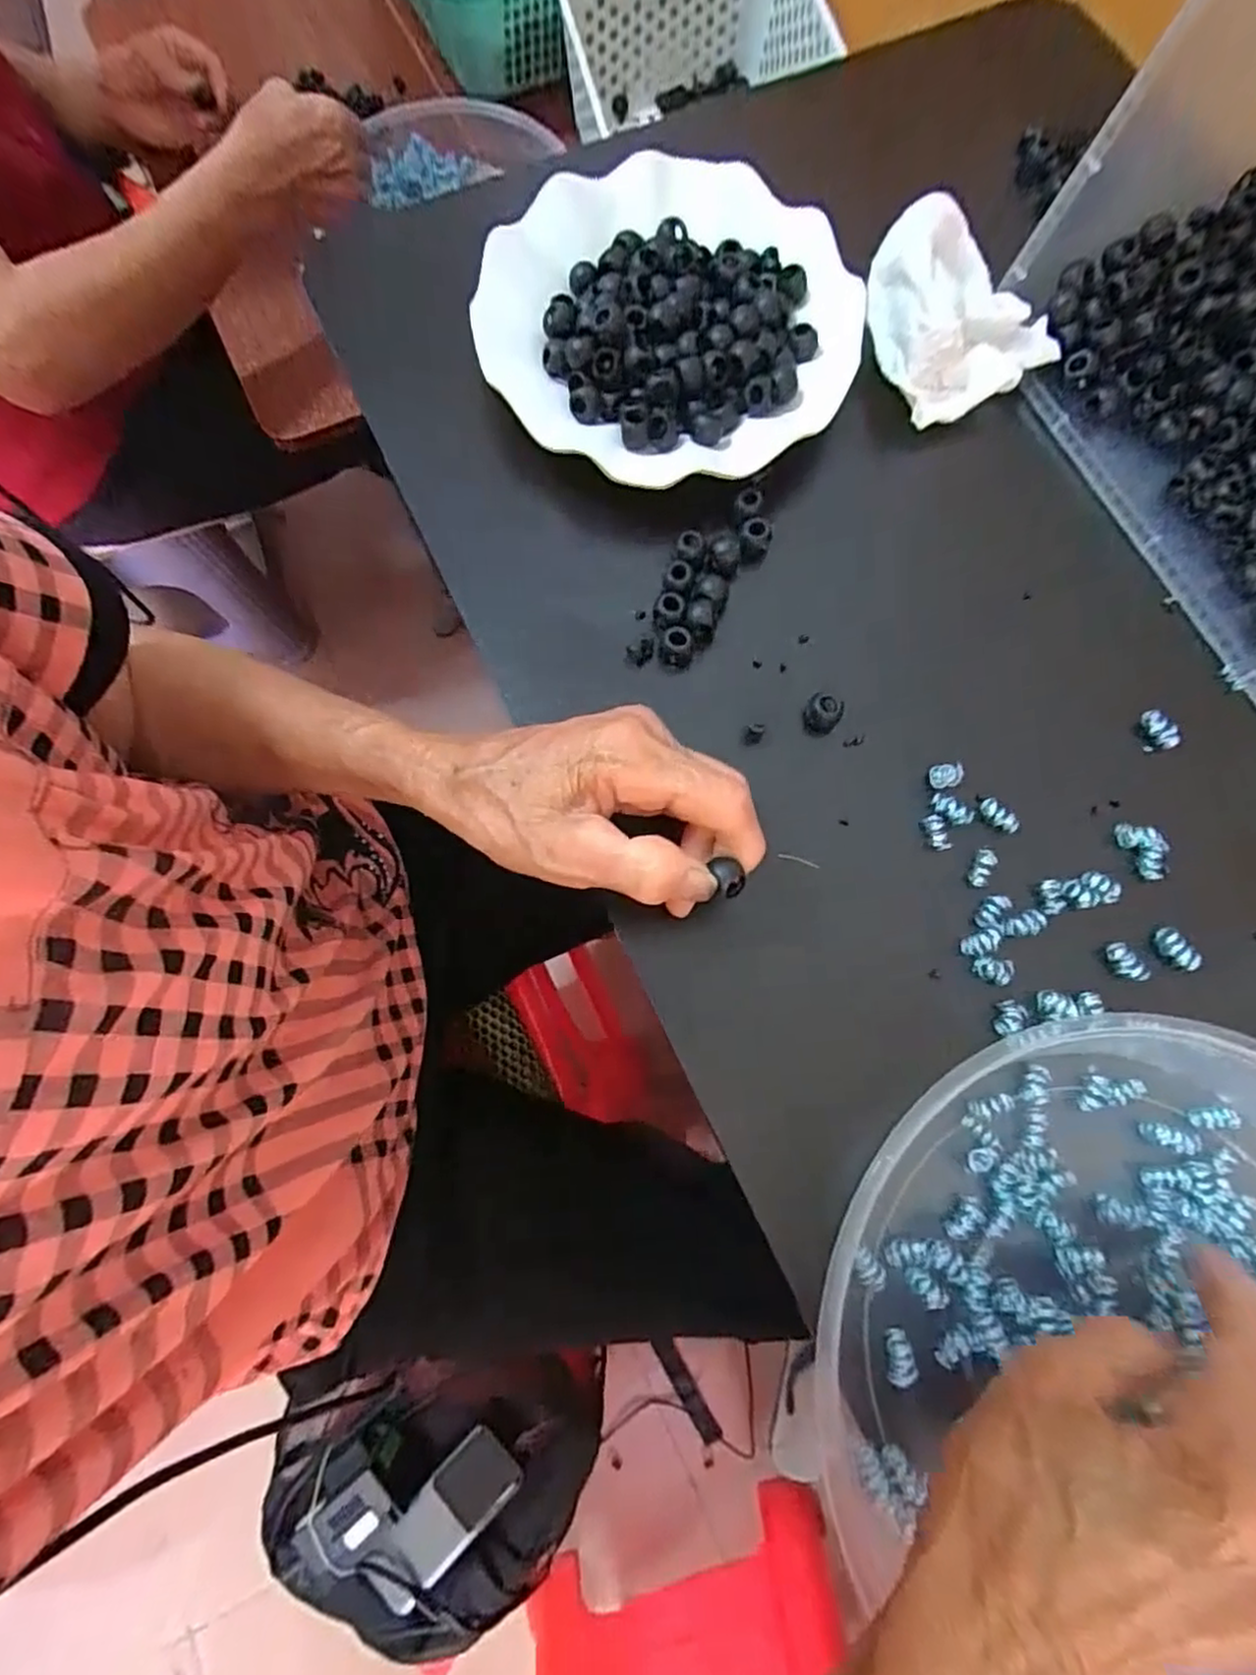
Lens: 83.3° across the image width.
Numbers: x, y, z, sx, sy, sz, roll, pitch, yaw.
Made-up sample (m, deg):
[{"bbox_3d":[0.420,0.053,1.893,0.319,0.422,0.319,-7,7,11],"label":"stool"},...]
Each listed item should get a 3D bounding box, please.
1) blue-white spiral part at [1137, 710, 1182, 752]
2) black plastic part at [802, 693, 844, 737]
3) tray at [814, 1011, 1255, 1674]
[{"bbox_3d":[0.233,-0.047,0.312,0.010,0.012,0.018,-26,78,-6],"label":"blue-white spiral part"},{"bbox_3d":[0.085,-0.054,0.310,0.015,0.016,0.013,34,79,7],"label":"black plastic part"},{"bbox_3d":[0.184,0.185,0.245,0.220,0.041,0.231,0,77,0],"label":"tray"}]

